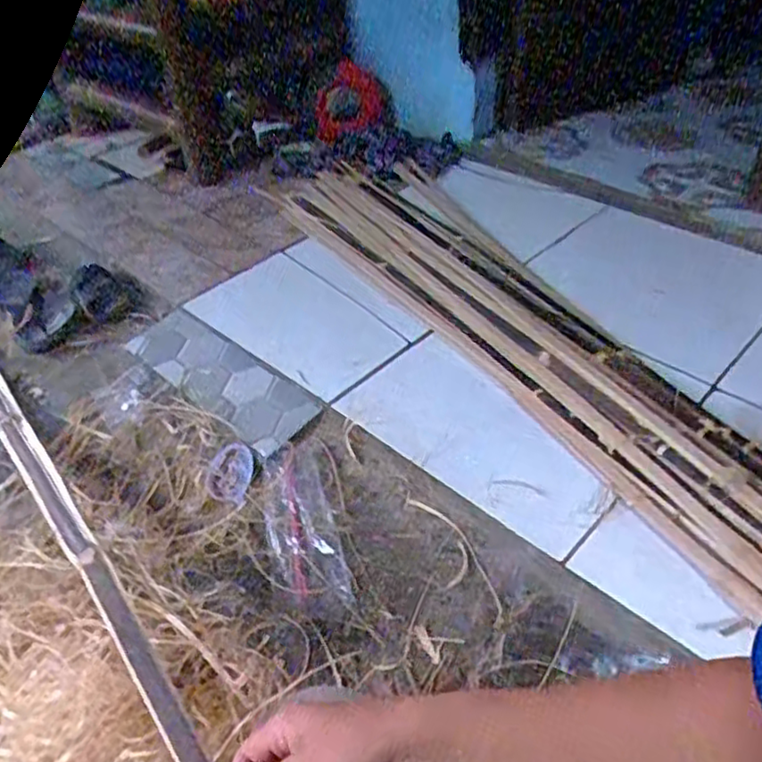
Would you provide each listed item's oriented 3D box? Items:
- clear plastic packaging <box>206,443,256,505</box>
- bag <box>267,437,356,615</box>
[{"bbox_3d":[-0.212,0.130,0.944,0.072,0.022,0.089,10,42,14],"label":"clear plastic packaging"},{"bbox_3d":[-0.099,0.188,0.866,0.100,0.038,0.252,-10,42,-5],"label":"bag"}]

